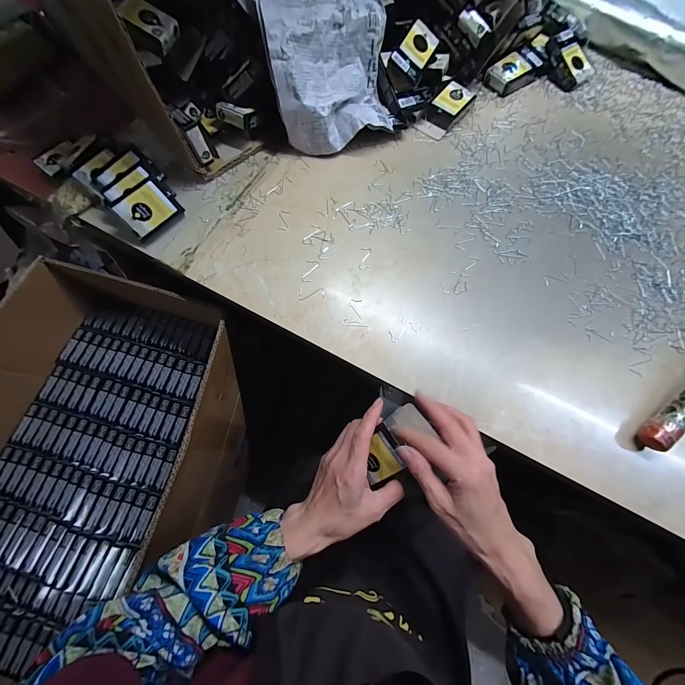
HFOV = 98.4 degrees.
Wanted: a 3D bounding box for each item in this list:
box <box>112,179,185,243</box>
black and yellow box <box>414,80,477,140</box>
[{"bbox_3d":[-0.269,-0.185,0.413,0.076,0.054,0.024,-49,40,-10],"label":"box"},{"bbox_3d":[0.169,-0.384,0.489,0.053,0.027,0.102,38,77,13],"label":"black and yellow box"}]

